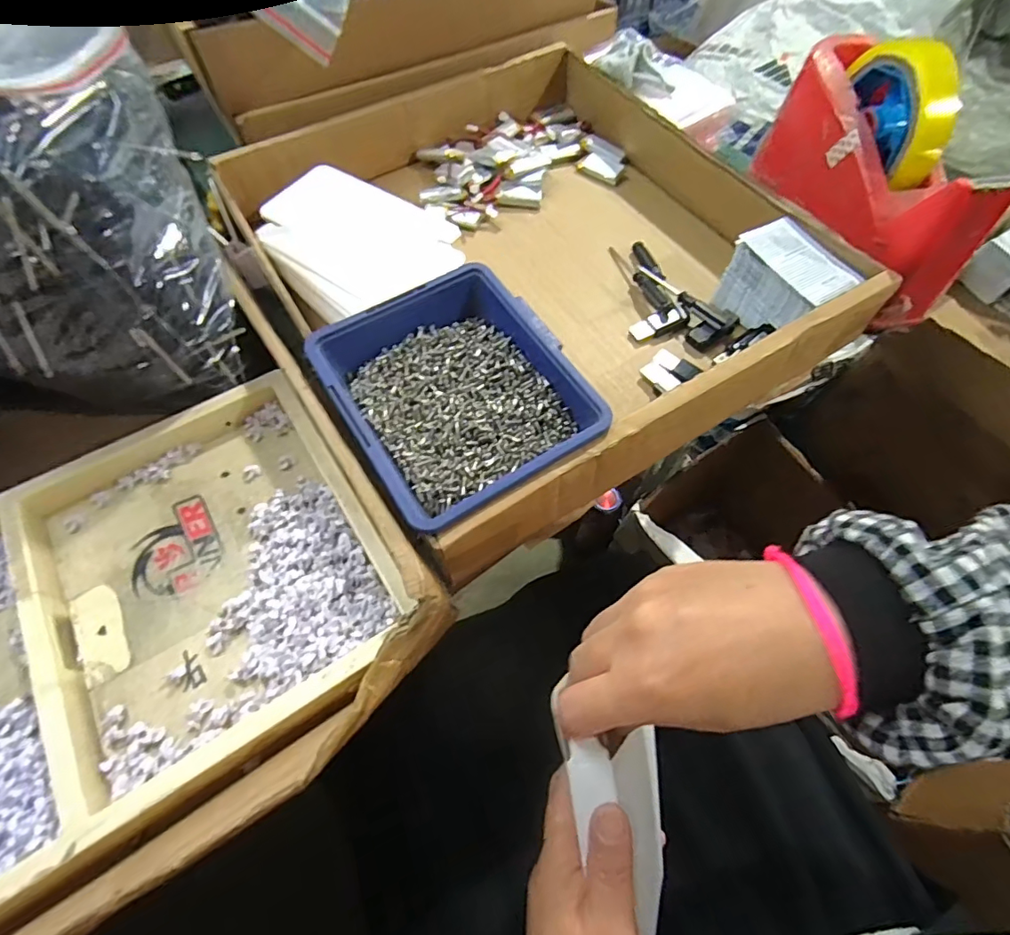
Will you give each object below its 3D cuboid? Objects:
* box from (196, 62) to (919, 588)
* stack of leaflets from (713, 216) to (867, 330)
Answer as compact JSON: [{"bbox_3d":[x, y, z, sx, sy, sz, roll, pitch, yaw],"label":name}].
[{"bbox_3d":[0.020,-0.167,0.384,0.369,0.070,0.381,-29,66,-15],"label":"box"},{"bbox_3d":[0.196,-0.130,0.357,0.055,0.044,0.069,-30,66,-15],"label":"stack of leaflets"}]

